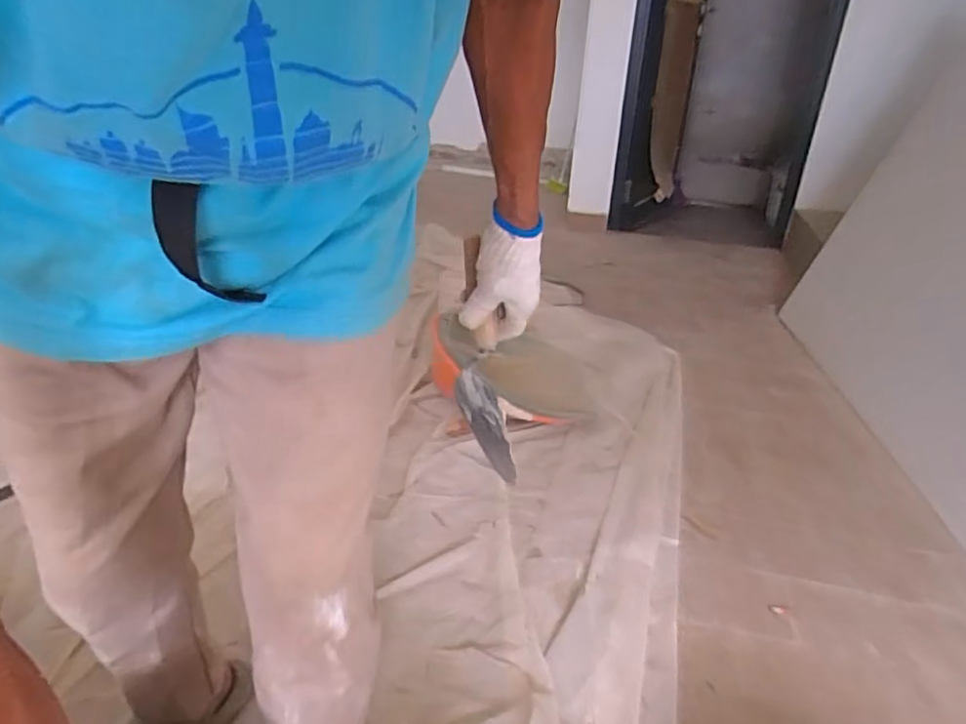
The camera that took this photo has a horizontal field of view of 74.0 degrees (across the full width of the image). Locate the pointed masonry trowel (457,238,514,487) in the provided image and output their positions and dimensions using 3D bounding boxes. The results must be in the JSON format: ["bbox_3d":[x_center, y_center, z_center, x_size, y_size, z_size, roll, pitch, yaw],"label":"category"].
[{"bbox_3d":[-0.006,-0.001,0.705,0.059,0.263,0.047,-6,-4,-18],"label":"pointed masonry trowel"}]

